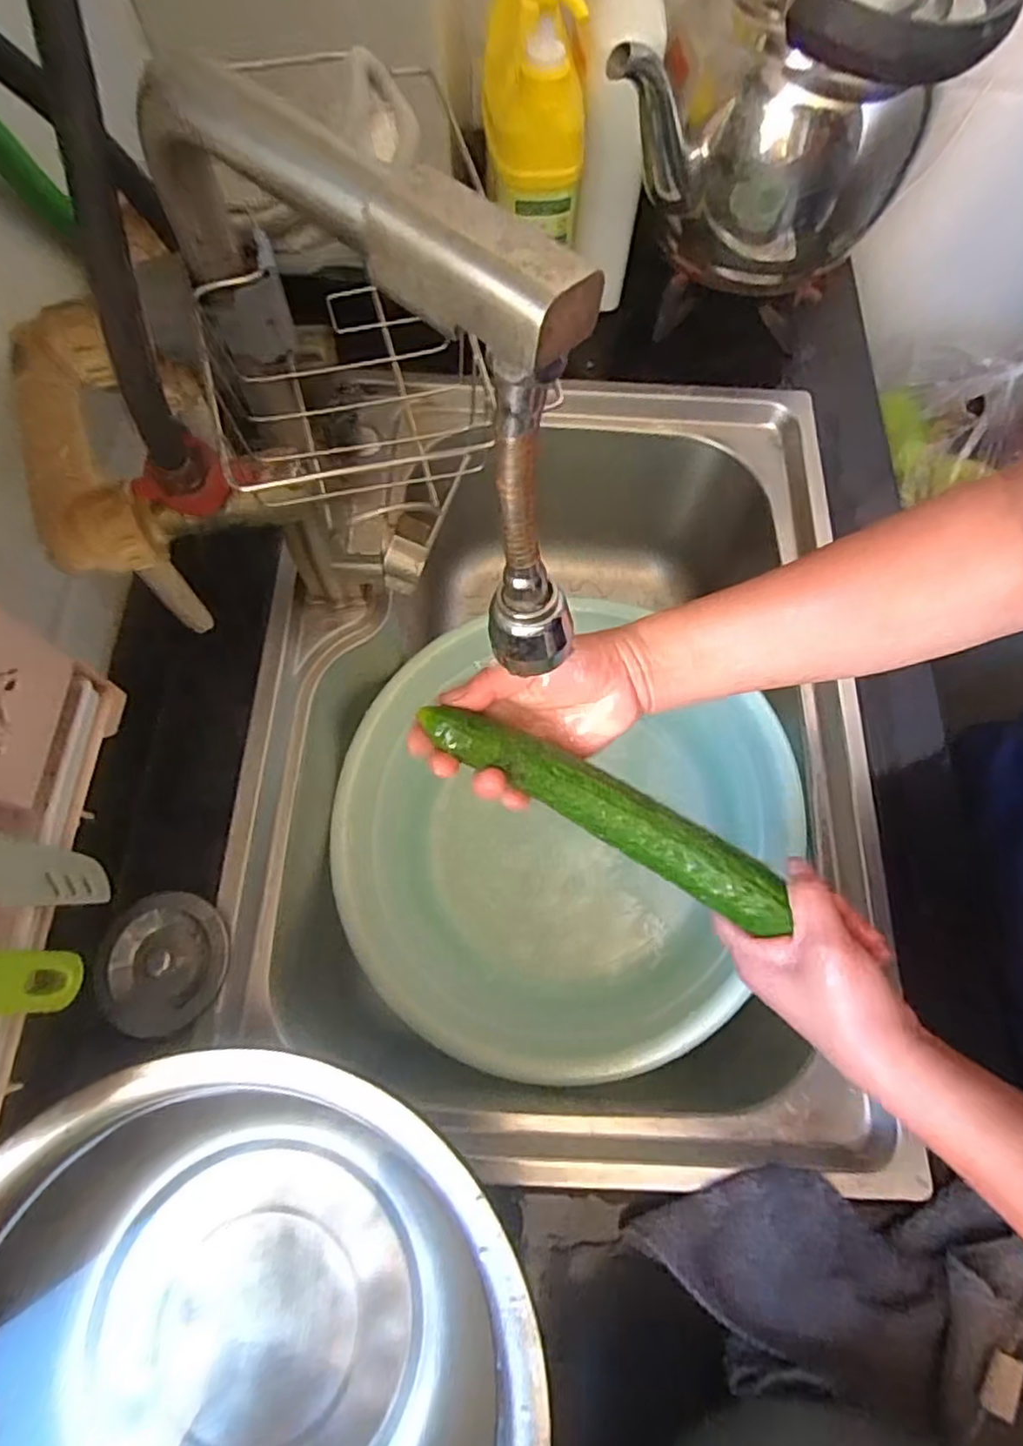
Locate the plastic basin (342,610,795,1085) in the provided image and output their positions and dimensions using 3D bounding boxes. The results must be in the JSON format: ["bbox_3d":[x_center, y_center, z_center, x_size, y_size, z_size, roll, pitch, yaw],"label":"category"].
[{"bbox_3d":[0.023,0.084,0.553,0.352,0.140,0.366,1,71,-2],"label":"plastic basin"}]

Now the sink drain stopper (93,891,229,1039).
[{"bbox_3d":[-0.219,0.146,0.393,0.076,0.023,0.079,1,71,-2],"label":"sink drain stopper"}]

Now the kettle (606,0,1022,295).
[{"bbox_3d":[0.198,-0.455,0.481,0.251,0.180,0.172,5,71,0],"label":"kettle"}]

